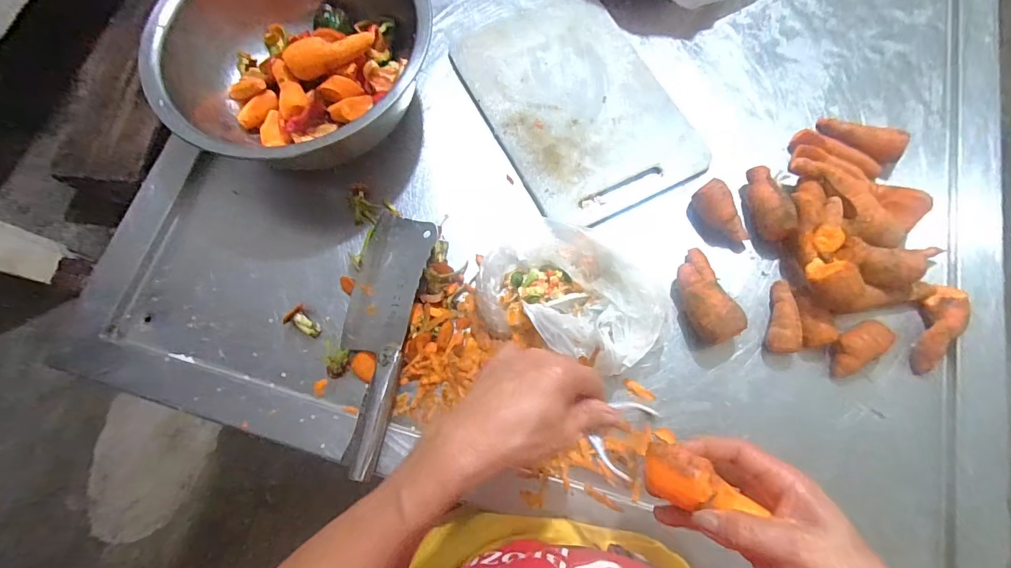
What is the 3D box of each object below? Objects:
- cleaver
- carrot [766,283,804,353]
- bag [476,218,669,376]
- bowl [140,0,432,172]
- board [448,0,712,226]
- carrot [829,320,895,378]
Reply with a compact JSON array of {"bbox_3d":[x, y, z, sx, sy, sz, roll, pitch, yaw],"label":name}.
[{"bbox_3d":[-0.152,0.059,0.517,0.084,0.031,0.291,11,73,5],"label":"cleaver"},{"bbox_3d":[0.329,0.037,0.523,0.030,0.031,0.089,16,75,6],"label":"carrot"},{"bbox_3d":[0.078,0.008,0.523,0.208,0.037,0.144,18,75,7],"label":"bag"},{"bbox_3d":[-0.264,-0.294,0.586,0.339,0.109,0.322,-9,74,-1],"label":"bowl"},{"bbox_3d":[0.092,-0.259,0.621,0.234,0.010,0.353,-26,74,-6],"label":"board"},{"bbox_3d":[0.403,0.072,0.513,0.068,0.035,0.037,-34,75,-9],"label":"carrot"}]

